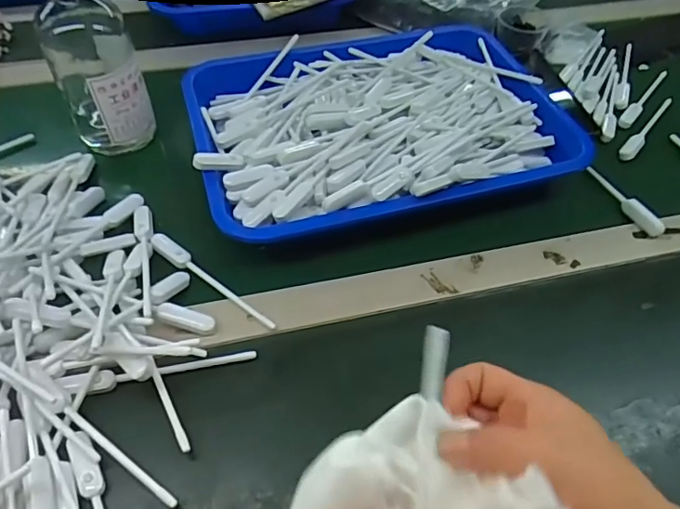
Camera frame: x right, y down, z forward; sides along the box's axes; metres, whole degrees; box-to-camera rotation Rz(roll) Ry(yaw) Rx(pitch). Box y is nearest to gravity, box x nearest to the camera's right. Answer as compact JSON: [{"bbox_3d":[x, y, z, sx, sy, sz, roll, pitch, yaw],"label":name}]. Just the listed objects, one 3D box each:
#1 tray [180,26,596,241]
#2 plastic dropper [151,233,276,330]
[{"bbox_3d":[0.040,-0.136,0.533,0.368,0.047,0.278,-12,52,-13],"label":"tray"},{"bbox_3d":[-0.107,0.022,0.429,0.137,0.009,0.015,34,57,23],"label":"plastic dropper"}]

